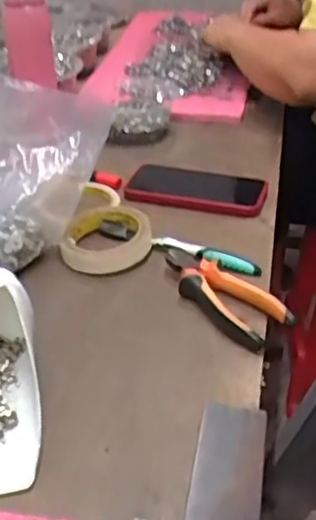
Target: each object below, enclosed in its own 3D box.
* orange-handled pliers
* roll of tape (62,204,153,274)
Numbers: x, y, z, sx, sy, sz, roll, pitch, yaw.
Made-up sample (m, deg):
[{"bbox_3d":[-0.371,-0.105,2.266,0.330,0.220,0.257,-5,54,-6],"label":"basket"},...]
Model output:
[{"bbox_3d":[0.055,0.029,0.635,0.054,0.024,0.163,-24,42,-30],"label":"orange-handled pliers"},{"bbox_3d":[-0.055,-0.025,0.712,0.093,0.025,0.098,-2,34,-1],"label":"roll of tape"}]

